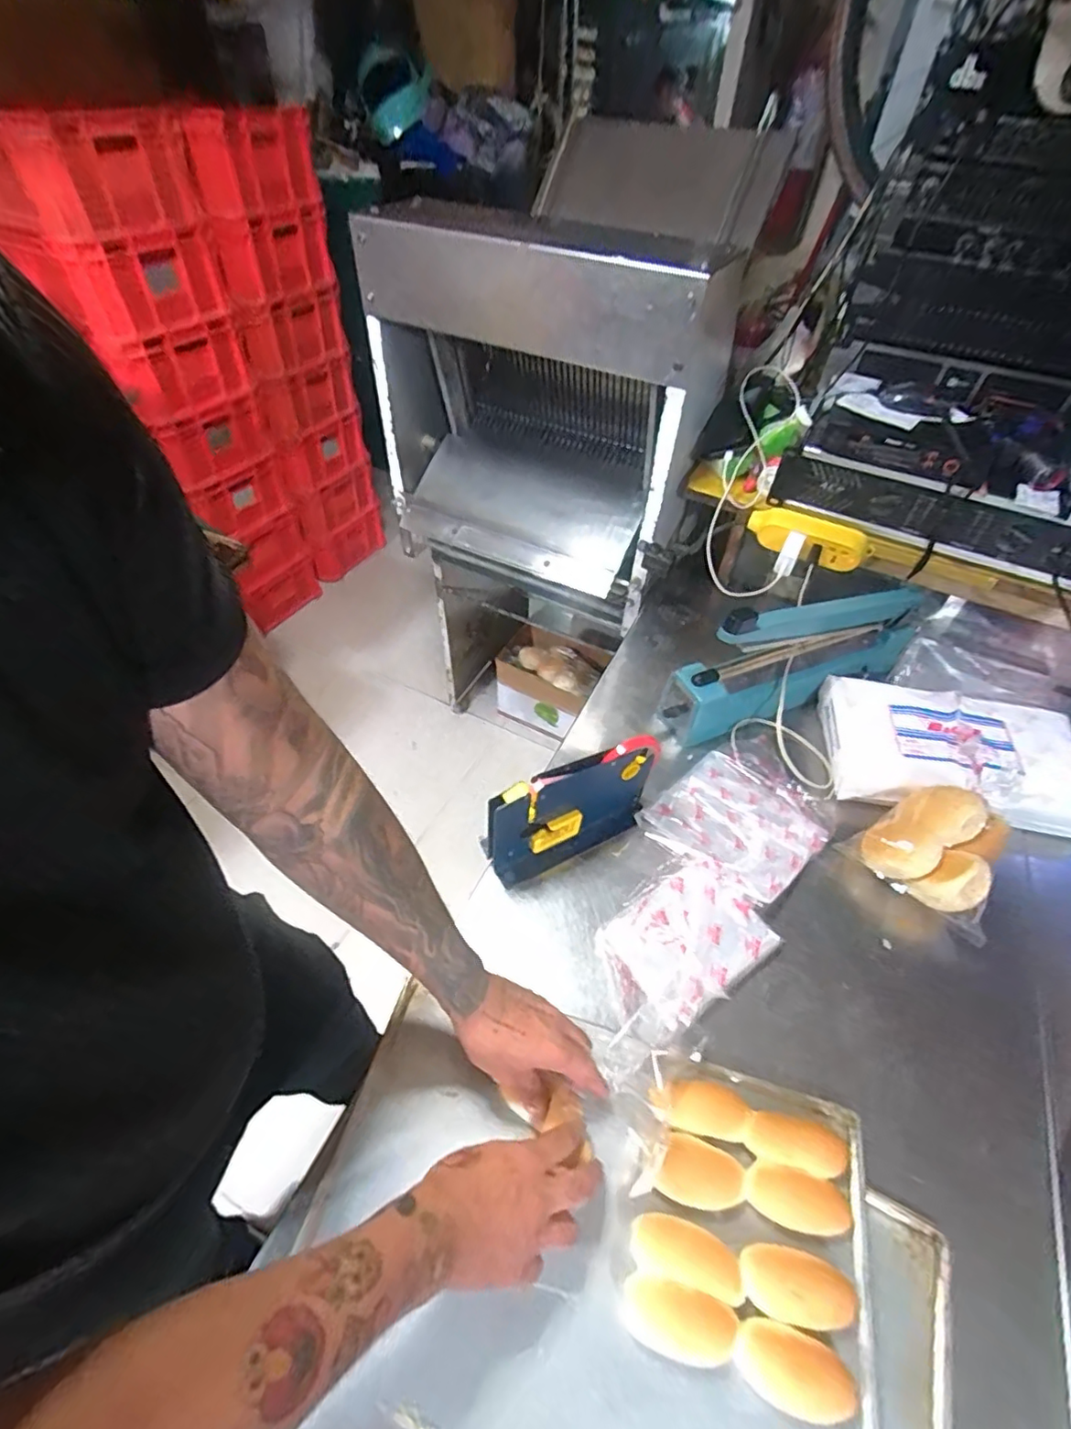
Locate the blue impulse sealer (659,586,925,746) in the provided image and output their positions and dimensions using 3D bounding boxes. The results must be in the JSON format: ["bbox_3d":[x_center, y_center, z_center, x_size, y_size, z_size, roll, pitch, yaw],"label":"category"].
[{"bbox_3d":[0.380,-0.084,0.843,0.390,0.195,0.072,-14,51,-15],"label":"blue impulse sealer"}]

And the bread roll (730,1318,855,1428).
[{"bbox_3d":[0.189,0.483,0.431,0.083,0.025,0.044,16,50,11],"label":"bread roll"}]

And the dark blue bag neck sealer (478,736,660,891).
[{"bbox_3d":[0.047,0.111,0.689,0.217,0.145,0.056,-19,53,-18],"label":"dark blue bag neck sealer"}]

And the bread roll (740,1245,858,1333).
[{"bbox_3d":[0.202,0.444,0.452,0.084,0.025,0.041,10,49,6],"label":"bread roll"}]

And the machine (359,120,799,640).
[{"bbox_3d":[0.063,-0.643,1.186,0.609,0.593,0.608,22,52,16],"label":"machine"}]

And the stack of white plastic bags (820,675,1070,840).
[{"bbox_3d":[0.559,0.049,0.795,0.307,0.068,0.200,12,50,7],"label":"stack of white plastic bags"}]

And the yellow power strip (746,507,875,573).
[{"bbox_3d":[0.405,-0.261,0.875,0.172,0.063,0.029,23,52,16],"label":"yellow power strip"}]

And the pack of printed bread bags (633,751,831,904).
[{"bbox_3d":[0.250,0.133,0.733,0.172,0.035,0.182,-35,59,-28],"label":"pack of printed bread bags"}]

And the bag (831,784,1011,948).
[{"bbox_3d":[0.475,0.157,0.695,0.158,0.079,0.139,35,56,24],"label":"bag"}]

